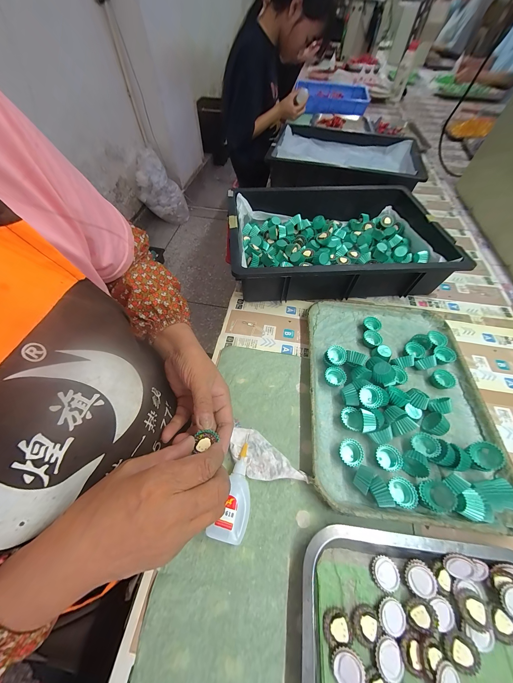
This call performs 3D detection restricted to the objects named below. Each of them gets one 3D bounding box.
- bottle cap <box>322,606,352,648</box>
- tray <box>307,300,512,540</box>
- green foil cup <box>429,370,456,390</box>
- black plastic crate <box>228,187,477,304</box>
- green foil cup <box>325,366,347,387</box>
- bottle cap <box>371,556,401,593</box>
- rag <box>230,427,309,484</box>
[{"bbox_3d":[0.079,0.279,0.222,0.027,0.004,0.024,-4,56,-5],"label":"bottle cap"},{"bbox_3d":[0.211,0.069,0.353,0.256,0.032,0.334,6,56,2],"label":"tray"},{"bbox_3d":[0.298,0.062,0.366,0.030,0.016,0.030,1,56,-1],"label":"green foil cup"},{"bbox_3d":[0.168,-0.229,0.514,0.430,0.094,0.325,-2,56,-4],"label":"black plastic crate"},{"bbox_3d":[0.125,0.058,0.365,0.031,0.019,0.030,1,56,-1],"label":"green foil cup"},{"bbox_3d":[0.139,0.250,0.245,0.028,0.005,0.027,1,56,-1],"label":"bottle cap"},{"bbox_3d":[0.008,0.158,0.302,0.106,0.013,0.048,37,62,21],"label":"rag"}]

